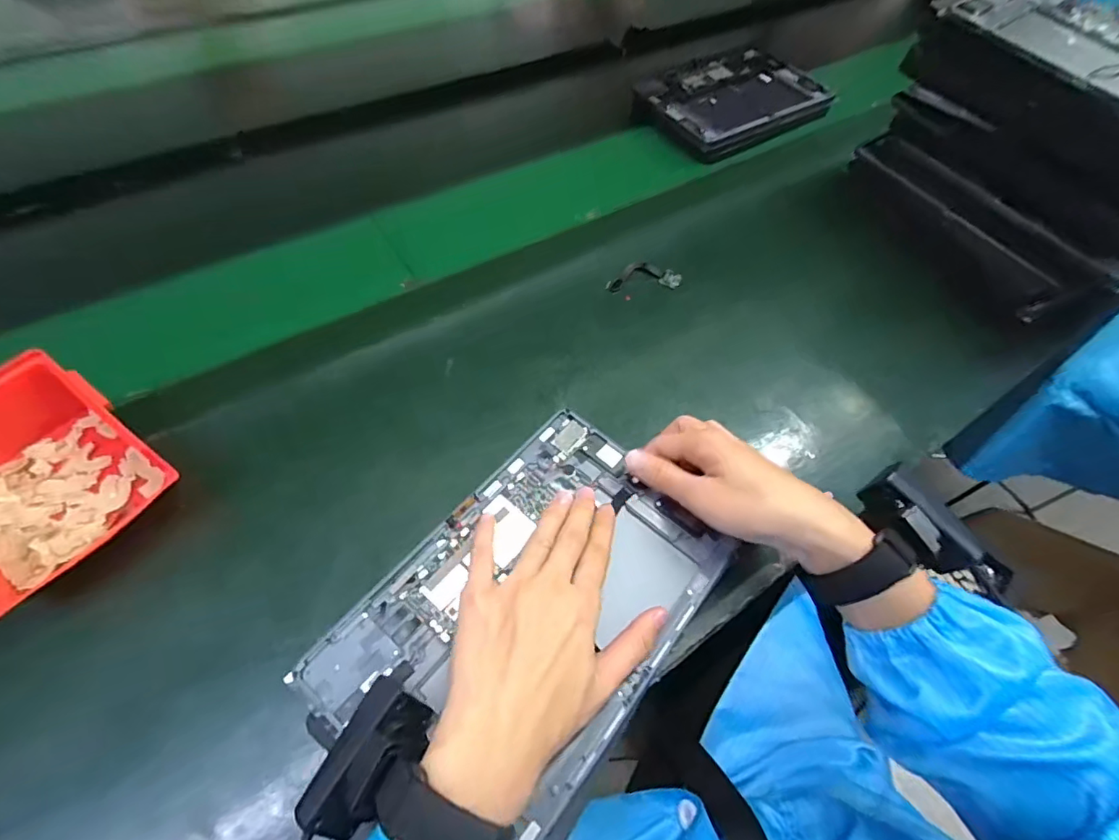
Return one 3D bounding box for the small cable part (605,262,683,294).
[{"bbox_3d":[0.086,-0.150,0.552,0.083,0.007,0.037,-8,58,-10],"label":"small cable part"}]

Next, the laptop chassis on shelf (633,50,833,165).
[{"bbox_3d":[0.238,-0.444,0.731,0.271,0.027,0.182,-31,64,-22],"label":"laptop chassis on shelf"}]

